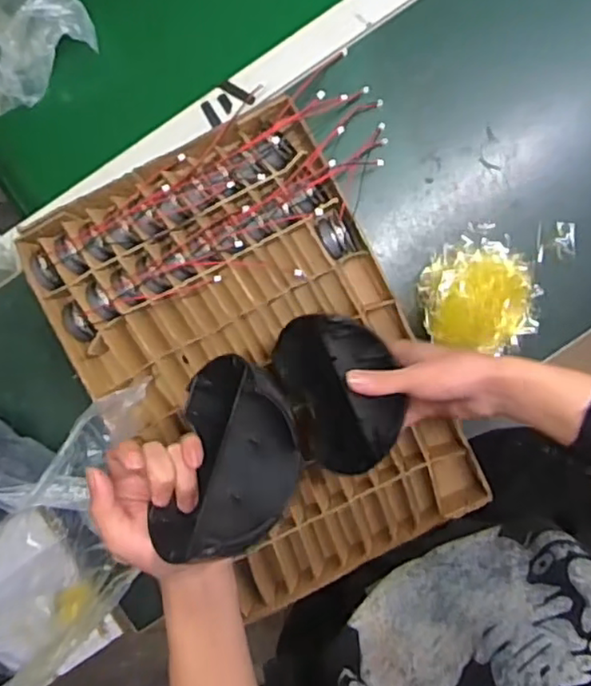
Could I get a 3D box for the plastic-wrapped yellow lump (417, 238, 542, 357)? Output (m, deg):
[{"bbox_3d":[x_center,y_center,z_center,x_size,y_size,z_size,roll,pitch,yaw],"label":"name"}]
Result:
[{"bbox_3d":[0.186,-0.045,0.631,0.119,0.091,0.109,8,92,0],"label":"plastic-wrapped yellow lump"}]

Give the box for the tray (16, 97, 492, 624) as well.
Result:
[{"bbox_3d":[-0.033,0.022,0.650,0.334,0.048,0.452,-26,91,1],"label":"tray"}]

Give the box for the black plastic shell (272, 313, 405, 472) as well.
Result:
[{"bbox_3d":[0.036,0.039,0.512,0.090,0.037,0.127,-19,91,1],"label":"black plastic shell"}]

